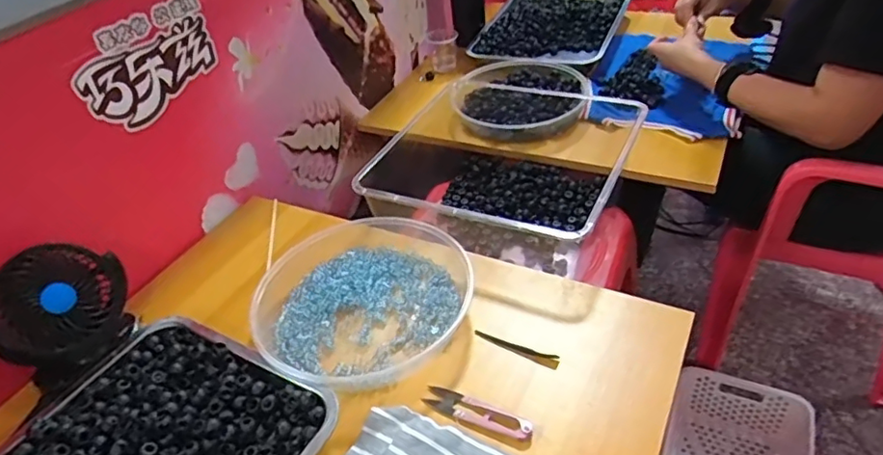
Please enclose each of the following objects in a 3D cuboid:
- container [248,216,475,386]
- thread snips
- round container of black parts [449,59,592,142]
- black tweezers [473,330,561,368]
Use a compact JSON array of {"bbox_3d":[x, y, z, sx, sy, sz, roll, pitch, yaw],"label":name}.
[{"bbox_3d":[-0.094,0.064,0.618,0.222,0.039,0.228,-4,40,4],"label":"container"},{"bbox_3d":[0.031,0.162,0.509,0.100,0.006,0.028,12,44,22],"label":"thread snips"},{"bbox_3d":[0.136,-0.233,0.978,0.222,0.052,0.235,6,42,15],"label":"round container of black parts"},{"bbox_3d":[0.072,0.119,0.564,0.086,0.004,0.017,13,44,23],"label":"black tweezers"}]

